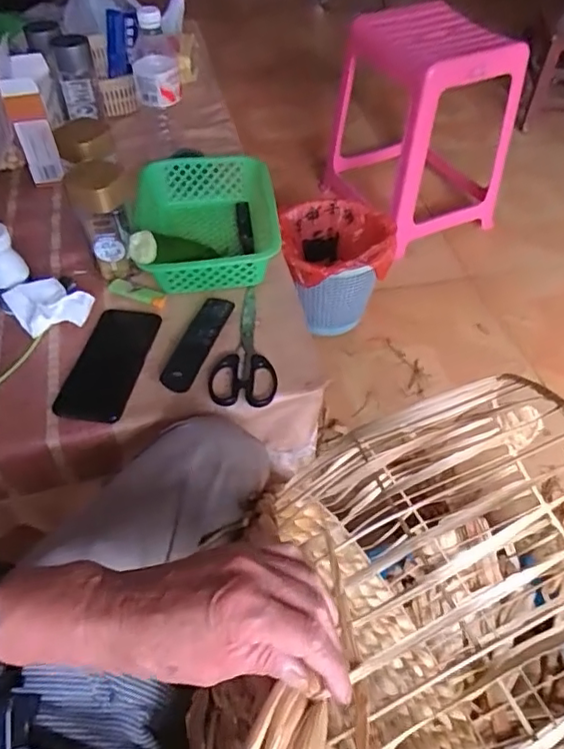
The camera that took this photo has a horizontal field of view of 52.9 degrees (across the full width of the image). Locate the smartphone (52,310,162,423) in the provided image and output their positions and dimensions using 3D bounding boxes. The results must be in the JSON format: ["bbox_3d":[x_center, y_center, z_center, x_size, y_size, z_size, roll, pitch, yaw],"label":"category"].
[{"bbox_3d":[-0.202,-0.017,0.665,0.079,0.010,0.166,7,51,6],"label":"smartphone"}]

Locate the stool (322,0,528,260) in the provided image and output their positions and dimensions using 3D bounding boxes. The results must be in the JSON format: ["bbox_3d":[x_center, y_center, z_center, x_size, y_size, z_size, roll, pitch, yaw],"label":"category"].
[{"bbox_3d":[0.344,-0.640,1.444,0.334,0.440,0.419,-26,55,-20],"label":"stool"}]

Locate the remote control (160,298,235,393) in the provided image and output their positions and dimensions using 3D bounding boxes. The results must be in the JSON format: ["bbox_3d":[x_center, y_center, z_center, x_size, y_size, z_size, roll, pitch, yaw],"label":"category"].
[{"bbox_3d":[-0.099,-0.041,0.678,0.042,0.022,0.147,14,52,11],"label":"remote control"}]

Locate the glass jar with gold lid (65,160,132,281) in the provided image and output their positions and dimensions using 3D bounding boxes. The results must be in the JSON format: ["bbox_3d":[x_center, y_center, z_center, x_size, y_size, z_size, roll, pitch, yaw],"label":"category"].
[{"bbox_3d":[-0.223,-0.193,0.722,0.069,0.141,0.064,-14,52,-11],"label":"glass jar with gold lid"}]

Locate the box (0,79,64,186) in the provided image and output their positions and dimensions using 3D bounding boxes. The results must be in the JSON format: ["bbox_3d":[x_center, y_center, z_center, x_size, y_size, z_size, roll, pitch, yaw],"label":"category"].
[{"bbox_3d":[-0.375,-0.368,0.855,0.052,0.139,0.037,-19,53,-15],"label":"box"}]

